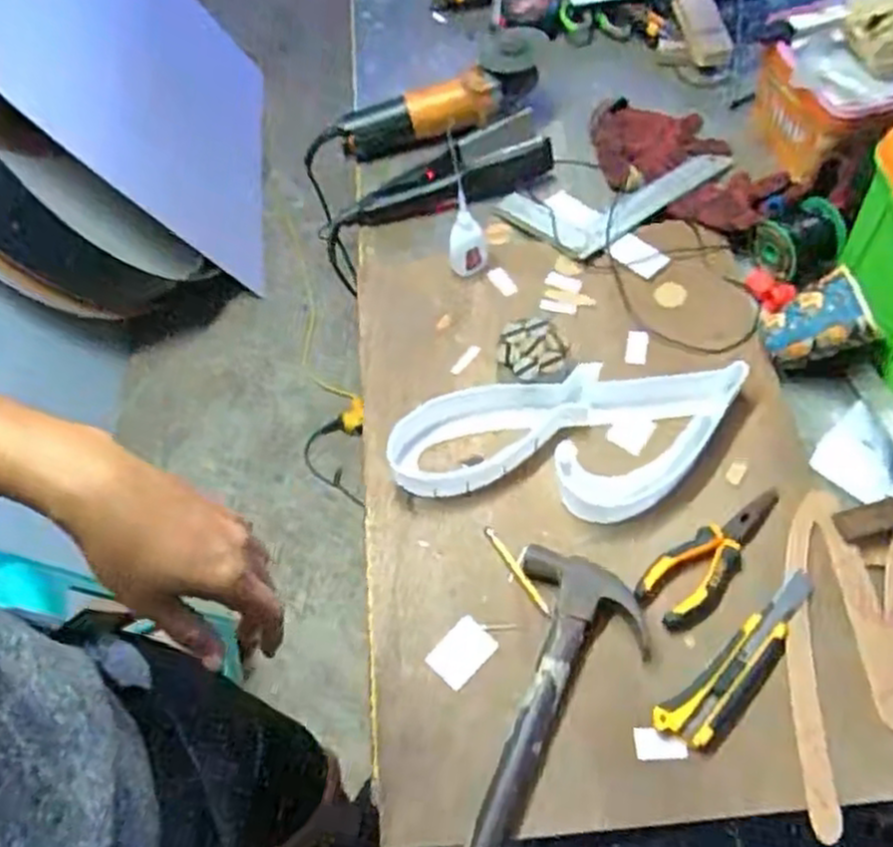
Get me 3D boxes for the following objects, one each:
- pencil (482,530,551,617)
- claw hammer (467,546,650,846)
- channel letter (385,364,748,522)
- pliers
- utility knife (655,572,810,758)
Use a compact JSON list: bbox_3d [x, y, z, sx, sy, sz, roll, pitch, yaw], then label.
[{"bbox_3d":[0.064,0.134,0.672,0.009,0.009,0.100,-31,60,-8],"label":"pencil"},{"bbox_3d":[0.074,0.252,0.582,0.108,0.030,0.308,14,64,17],"label":"claw hammer"},{"bbox_3d":[0.113,0.014,0.702,0.326,0.032,0.137,-2,60,9],"label":"channel letter"},{"bbox_3d":[0.235,0.114,0.654,0.157,0.014,0.057,-43,63,-15],"label":"pliers"},{"bbox_3d":[0.243,0.191,0.604,0.174,0.017,0.046,-43,63,-15],"label":"utility knife"}]

